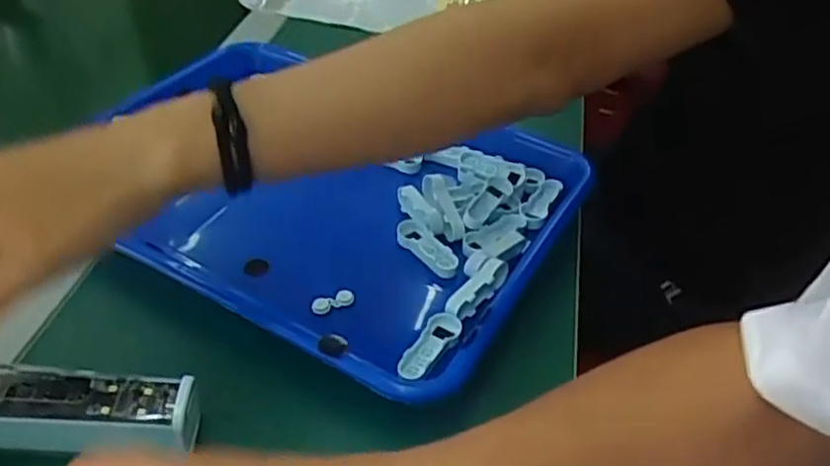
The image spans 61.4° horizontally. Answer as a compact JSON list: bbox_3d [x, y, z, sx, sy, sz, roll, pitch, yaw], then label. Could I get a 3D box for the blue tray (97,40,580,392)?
[{"bbox_3d":[-0.060,-0.032,0.470,0.307,0.040,0.245,23,45,22],"label":"blue tray"}]

